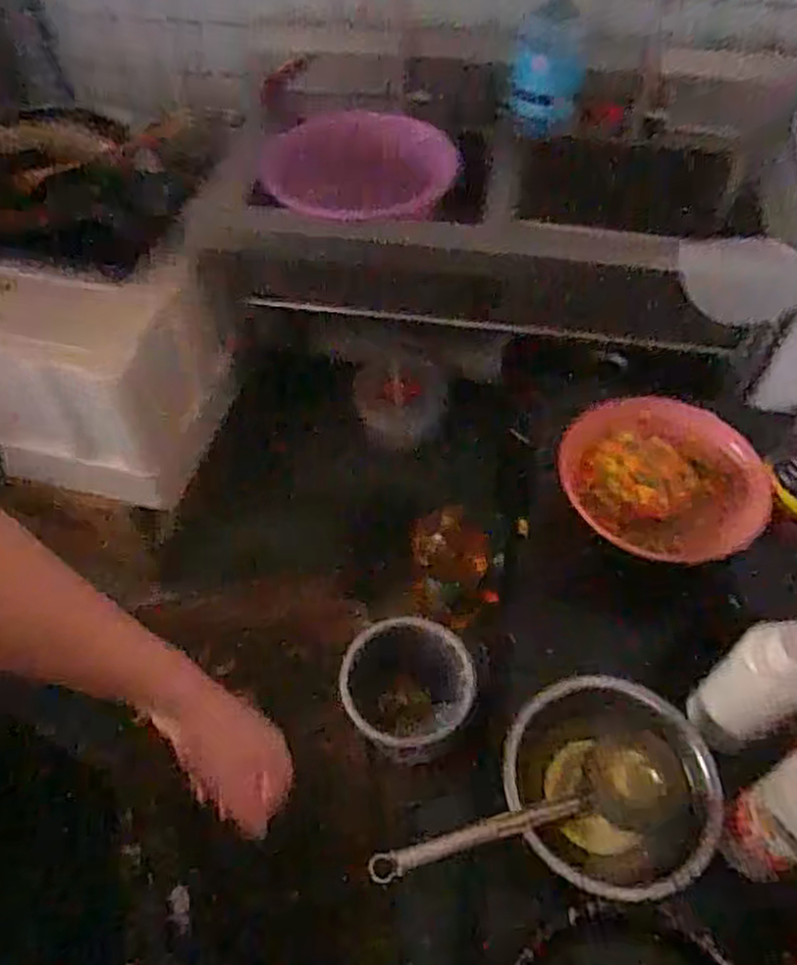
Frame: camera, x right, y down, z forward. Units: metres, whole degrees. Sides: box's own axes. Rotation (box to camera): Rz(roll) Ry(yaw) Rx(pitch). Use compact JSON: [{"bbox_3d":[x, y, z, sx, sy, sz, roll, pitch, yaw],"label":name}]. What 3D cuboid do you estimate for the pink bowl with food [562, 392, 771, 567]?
[{"bbox_3d":[0.321,0.001,0.913,0.225,0.080,0.202,38,75,19],"label":"pink bowl with food"}]

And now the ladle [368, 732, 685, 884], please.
[{"bbox_3d":[0.115,0.304,0.662,0.305,0.063,0.085,-5,52,-21],"label":"ladle"}]

